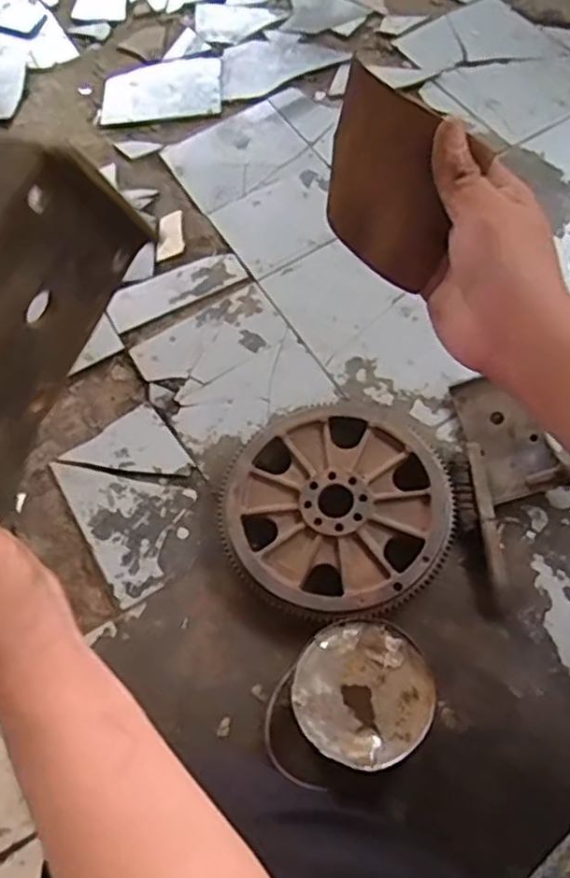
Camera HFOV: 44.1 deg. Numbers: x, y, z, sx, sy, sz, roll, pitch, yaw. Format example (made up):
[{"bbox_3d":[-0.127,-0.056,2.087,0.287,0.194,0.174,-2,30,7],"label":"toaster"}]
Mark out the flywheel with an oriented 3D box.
[{"bbox_3d":[0.075,0.089,0.992,0.311,0.051,0.322,-2,64,4],"label":"flywheel"}]

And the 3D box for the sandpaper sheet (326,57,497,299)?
[{"bbox_3d":[0.061,-0.151,0.422,0.100,0.097,0.010,44,48,18],"label":"sandpaper sheet"}]

